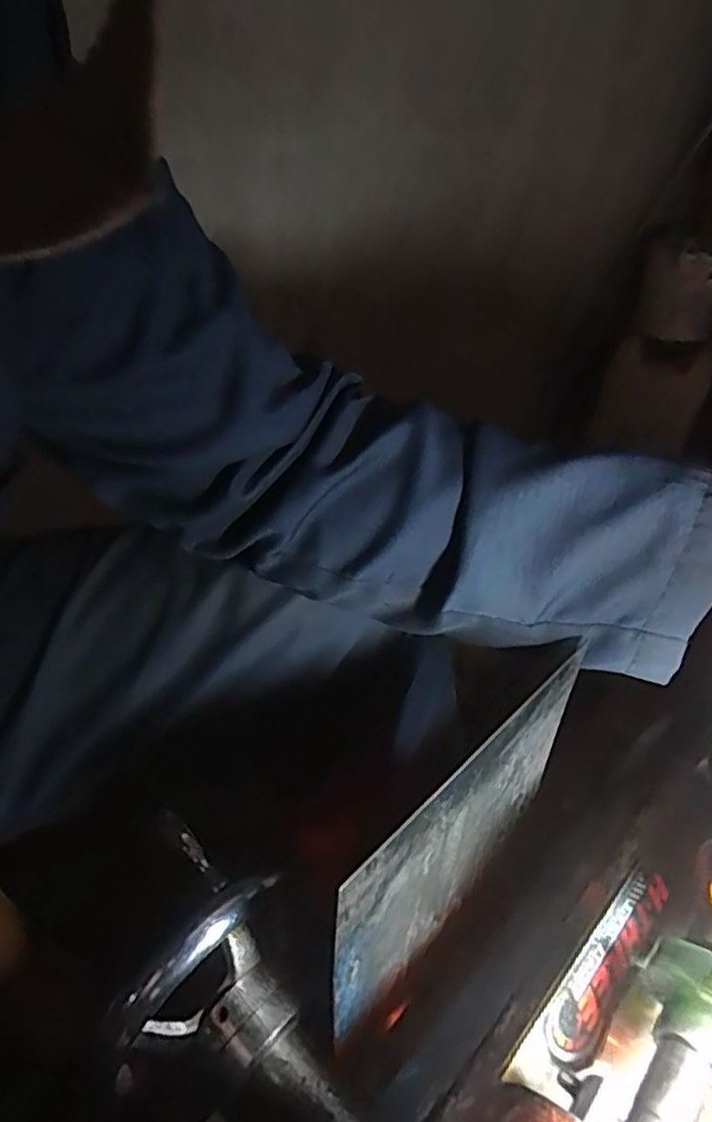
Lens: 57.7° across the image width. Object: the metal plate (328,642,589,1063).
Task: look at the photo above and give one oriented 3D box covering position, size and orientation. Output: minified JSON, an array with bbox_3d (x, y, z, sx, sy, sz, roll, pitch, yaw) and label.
[{"bbox_3d":[0.052,0.142,0.317,0.004,0.170,0.170,31,46,33],"label":"metal plate"}]

